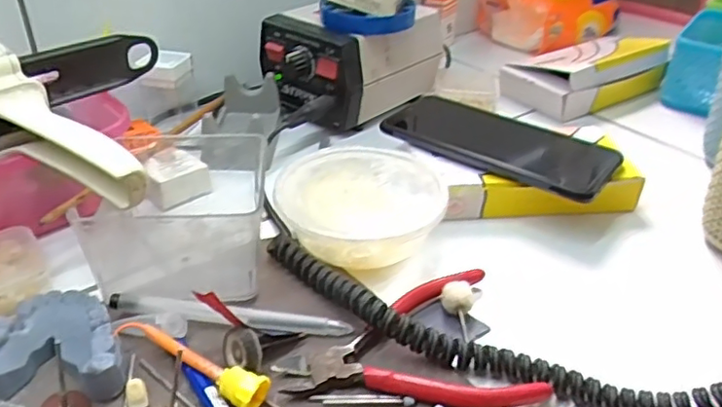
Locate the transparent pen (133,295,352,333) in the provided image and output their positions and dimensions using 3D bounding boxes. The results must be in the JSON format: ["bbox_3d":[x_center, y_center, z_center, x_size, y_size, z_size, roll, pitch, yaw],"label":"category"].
[{"bbox_3d":[-0.068,0.058,0.322,0.125,0.011,0.012,3,34,1],"label":"transparent pen"}]

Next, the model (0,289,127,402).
[{"bbox_3d":[-0.149,0.070,0.290,0.058,0.021,0.062,-18,39,-26],"label":"model"}]

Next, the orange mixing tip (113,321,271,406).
[{"bbox_3d":[-0.081,0.074,0.292,0.083,0.017,0.018,20,38,25],"label":"orange mixing tip"}]

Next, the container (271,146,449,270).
[{"bbox_3d":[-0.003,0.003,0.387,0.099,0.037,0.099,1,34,-1],"label":"container"}]

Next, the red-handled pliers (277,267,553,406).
[{"bbox_3d":[0.022,0.069,0.313,0.120,0.011,0.096,-6,35,-12],"label":"red-handled pliers"}]

